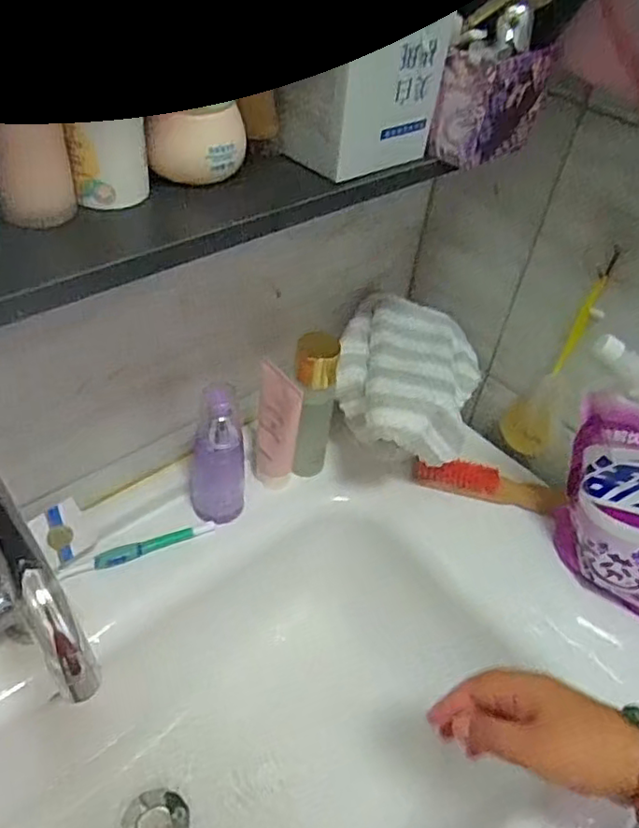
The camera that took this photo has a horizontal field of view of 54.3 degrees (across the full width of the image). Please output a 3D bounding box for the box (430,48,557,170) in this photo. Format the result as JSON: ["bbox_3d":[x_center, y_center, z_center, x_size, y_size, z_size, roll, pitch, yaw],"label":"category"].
[{"bbox_3d":[0.127,-0.227,0.452,0.041,0.068,0.094,34,50,25],"label":"box"}]

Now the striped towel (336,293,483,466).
[{"bbox_3d":[0.091,-0.032,0.655,0.147,0.080,0.190,8,44,1],"label":"striped towel"}]

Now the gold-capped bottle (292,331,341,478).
[{"bbox_3d":[-0.007,0.000,0.627,0.042,0.170,0.038,3,44,-5],"label":"gold-capped bottle"}]

